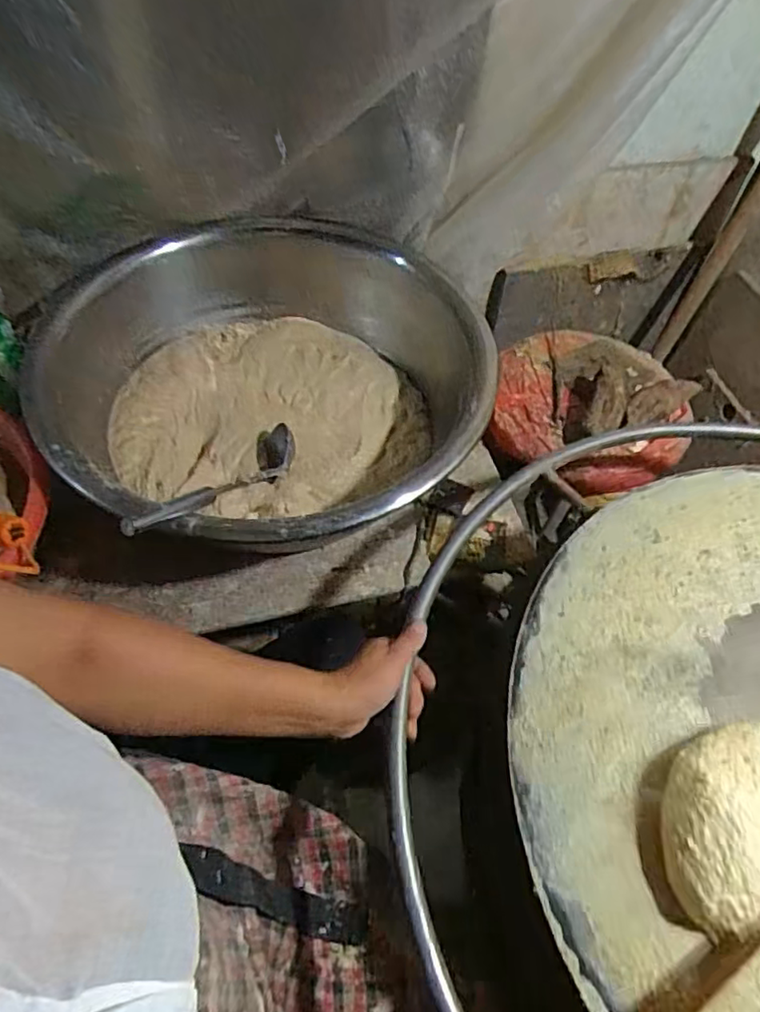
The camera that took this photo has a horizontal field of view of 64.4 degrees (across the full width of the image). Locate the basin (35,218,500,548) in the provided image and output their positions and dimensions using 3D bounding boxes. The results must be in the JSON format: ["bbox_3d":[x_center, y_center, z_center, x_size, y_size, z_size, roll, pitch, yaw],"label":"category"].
[{"bbox_3d":[-0.135,-0.179,0.861,0.590,0.167,0.583,3,54,-4],"label":"basin"}]

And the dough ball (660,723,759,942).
[{"bbox_3d":[0.271,0.226,0.452,0.161,0.045,0.096,-28,62,-23],"label":"dough ball"}]

